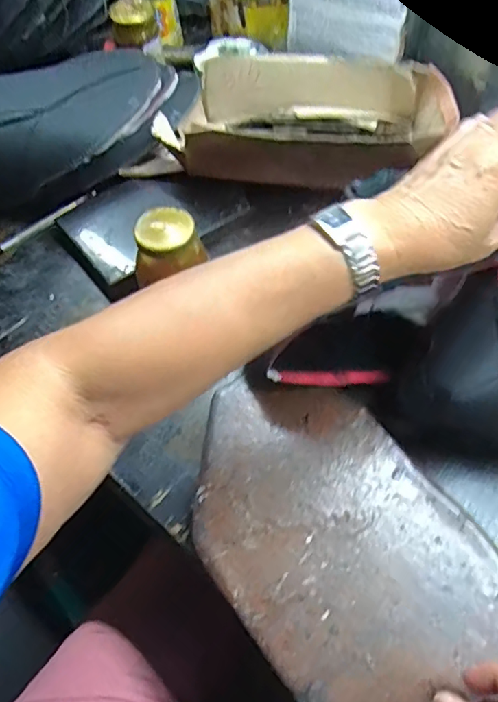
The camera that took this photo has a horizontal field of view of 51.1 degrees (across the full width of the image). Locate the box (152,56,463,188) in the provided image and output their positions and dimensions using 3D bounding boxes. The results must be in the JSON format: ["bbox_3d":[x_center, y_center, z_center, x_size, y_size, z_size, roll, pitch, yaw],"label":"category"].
[{"bbox_3d":[0.063,-0.264,0.607,0.319,0.080,0.181,0,55,3],"label":"box"}]

